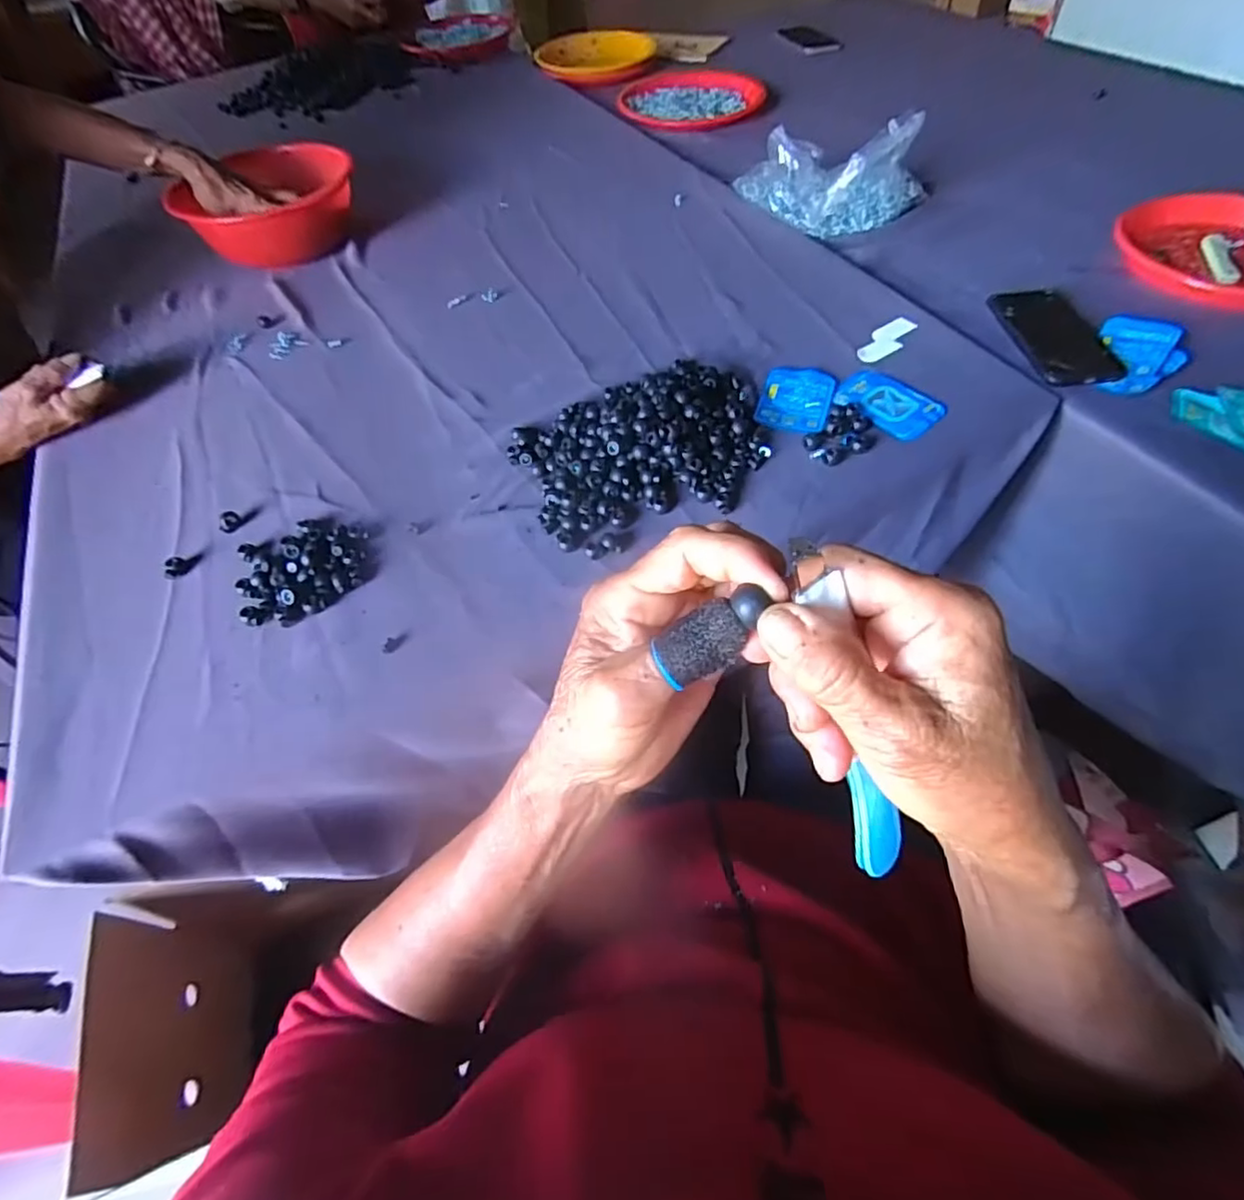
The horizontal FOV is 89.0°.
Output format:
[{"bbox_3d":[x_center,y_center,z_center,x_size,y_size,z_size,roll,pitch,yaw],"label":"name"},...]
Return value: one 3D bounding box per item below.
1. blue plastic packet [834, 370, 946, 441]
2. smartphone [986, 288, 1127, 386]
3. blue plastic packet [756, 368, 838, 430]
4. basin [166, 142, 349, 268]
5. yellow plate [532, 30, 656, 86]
[{"bbox_3d":[0.255,-0.189,0.609,0.069,0.006,0.099,-36,59,-19],"label":"blue plastic packet"},{"bbox_3d":[0.450,-0.276,0.660,0.083,0.009,0.170,-4,55,2],"label":"smartphone"},{"bbox_3d":[0.169,-0.196,0.618,0.067,0.008,0.094,15,58,15],"label":"blue plastic packet"},{"bbox_3d":[-0.483,-0.538,0.882,0.232,0.092,0.232,-21,56,-10],"label":"basin"},{"bbox_3d":[-0.058,-1.096,1.287,0.241,0.038,0.269,1,55,6],"label":"yellow plate"}]

